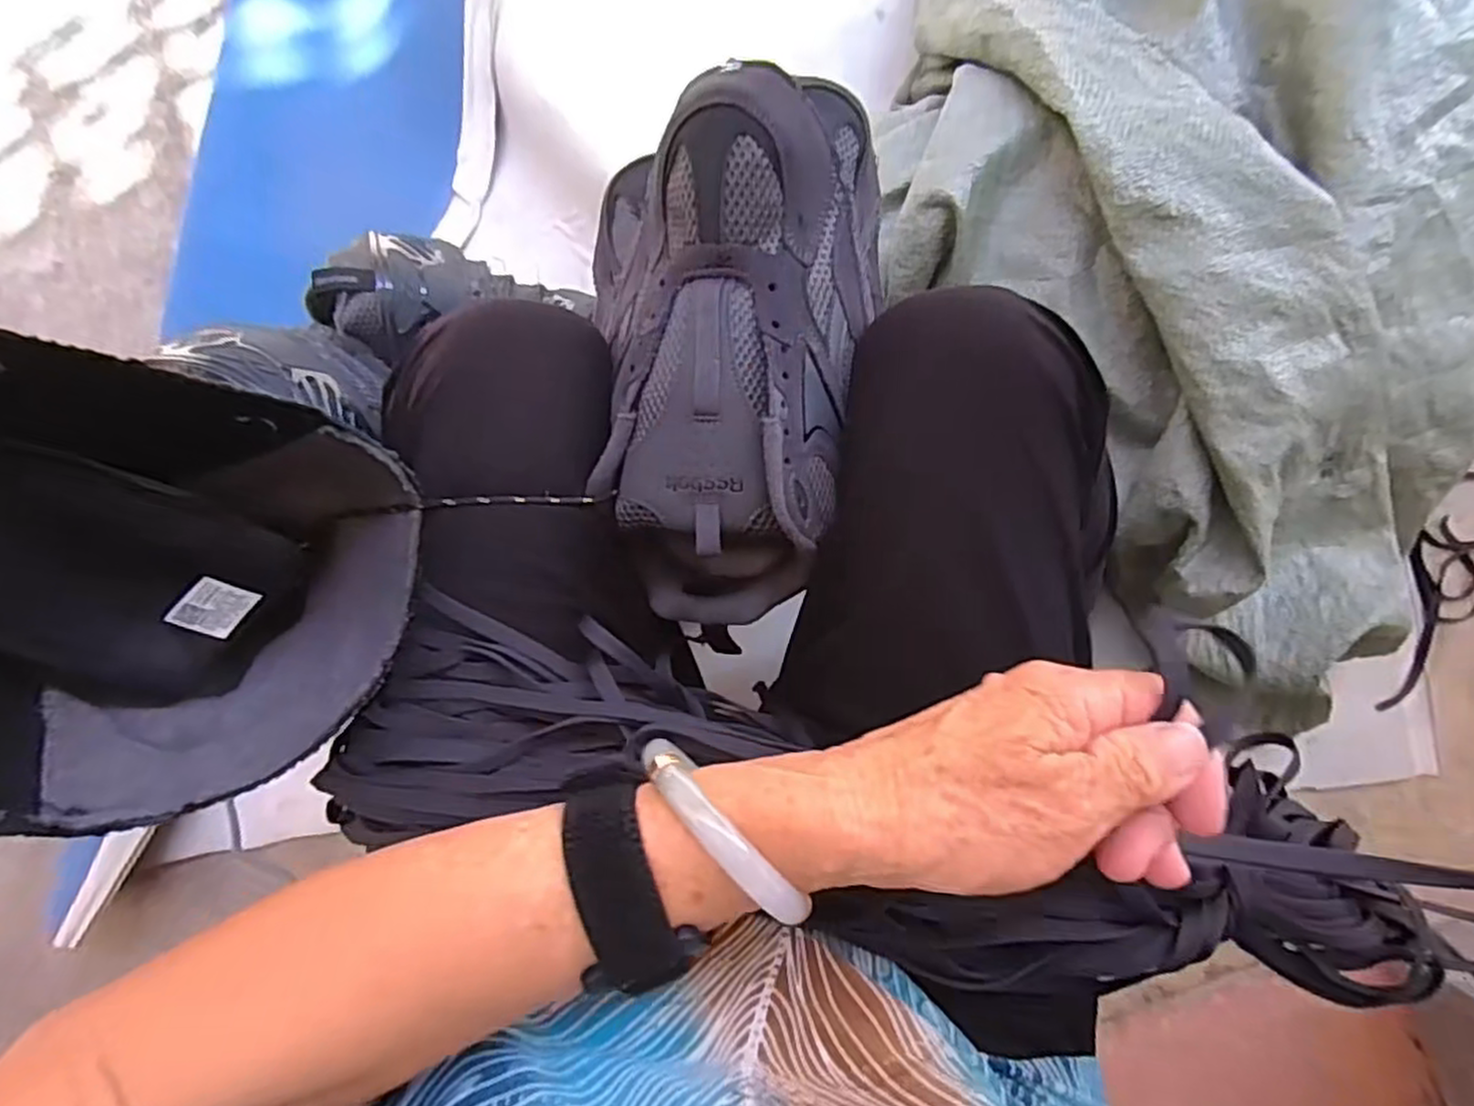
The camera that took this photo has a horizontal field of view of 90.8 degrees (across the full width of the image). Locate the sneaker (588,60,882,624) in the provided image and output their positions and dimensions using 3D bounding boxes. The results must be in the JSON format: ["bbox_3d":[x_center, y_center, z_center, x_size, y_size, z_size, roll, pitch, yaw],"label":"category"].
[{"bbox_3d":[-0.003,-0.095,0.354,0.124,0.096,0.251,8,94,4],"label":"sneaker"}]

